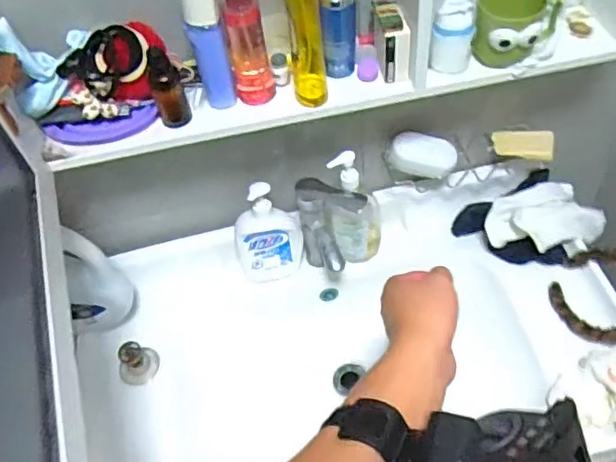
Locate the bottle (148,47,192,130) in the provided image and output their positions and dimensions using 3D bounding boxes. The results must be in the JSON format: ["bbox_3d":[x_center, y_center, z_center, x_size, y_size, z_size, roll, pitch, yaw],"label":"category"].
[{"bbox_3d":[-0.159,-0.161,0.665,0.034,0.091,0.035,-19,53,-8],"label":"bottle"}]

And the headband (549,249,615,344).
[{"bbox_3d":[0.432,0.090,0.840,0.146,0.020,0.149,-27,49,35],"label":"headband"}]

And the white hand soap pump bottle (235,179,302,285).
[{"bbox_3d":[-0.063,0.005,0.919,0.106,0.181,0.059,-10,52,-2],"label":"white hand soap pump bottle"}]

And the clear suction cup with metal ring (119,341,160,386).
[{"bbox_3d":[-0.265,0.199,0.888,0.062,0.069,0.048,-35,57,-19],"label":"clear suction cup with metal ring"}]

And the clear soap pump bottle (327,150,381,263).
[{"bbox_3d":[0.076,-0.038,0.895,0.085,0.216,0.067,-16,52,-6],"label":"clear soap pump bottle"}]

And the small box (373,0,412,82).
[{"bbox_3d":[0.099,-0.232,0.688,0.036,0.076,0.071,-7,52,1],"label":"small box"}]

